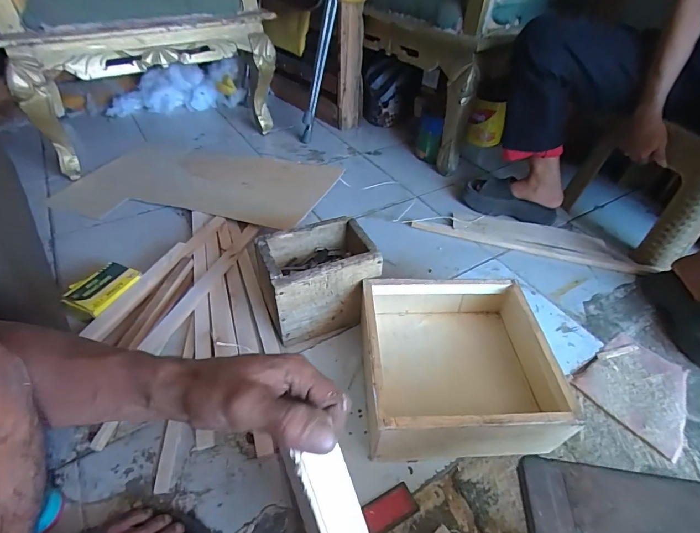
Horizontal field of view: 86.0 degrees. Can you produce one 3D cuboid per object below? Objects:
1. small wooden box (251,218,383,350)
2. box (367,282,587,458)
[{"bbox_3d":[-0.063,0.025,0.715,0.201,0.160,0.134,-14,46,-18],"label":"small wooden box"},{"bbox_3d":[0.169,0.157,0.632,0.287,0.136,0.274,0,43,-4],"label":"box"}]

